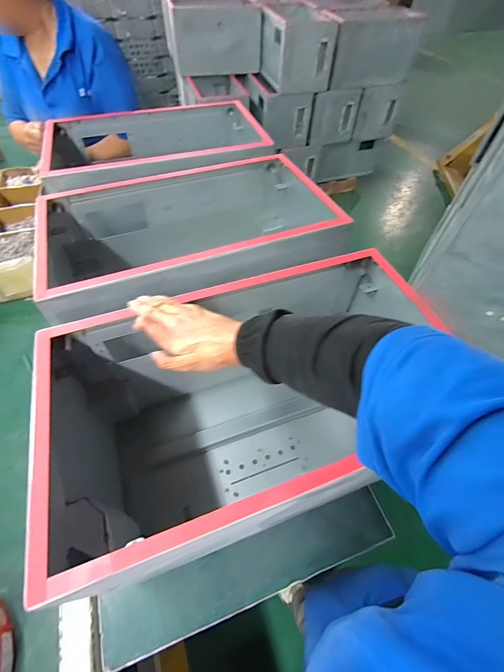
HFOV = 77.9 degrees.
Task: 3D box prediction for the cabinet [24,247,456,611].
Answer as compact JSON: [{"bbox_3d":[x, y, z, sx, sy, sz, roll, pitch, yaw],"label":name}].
[{"bbox_3d":[0.015,0.130,0.525,0.571,0.332,0.316,-14,56,-11],"label":"cabinet"}]

